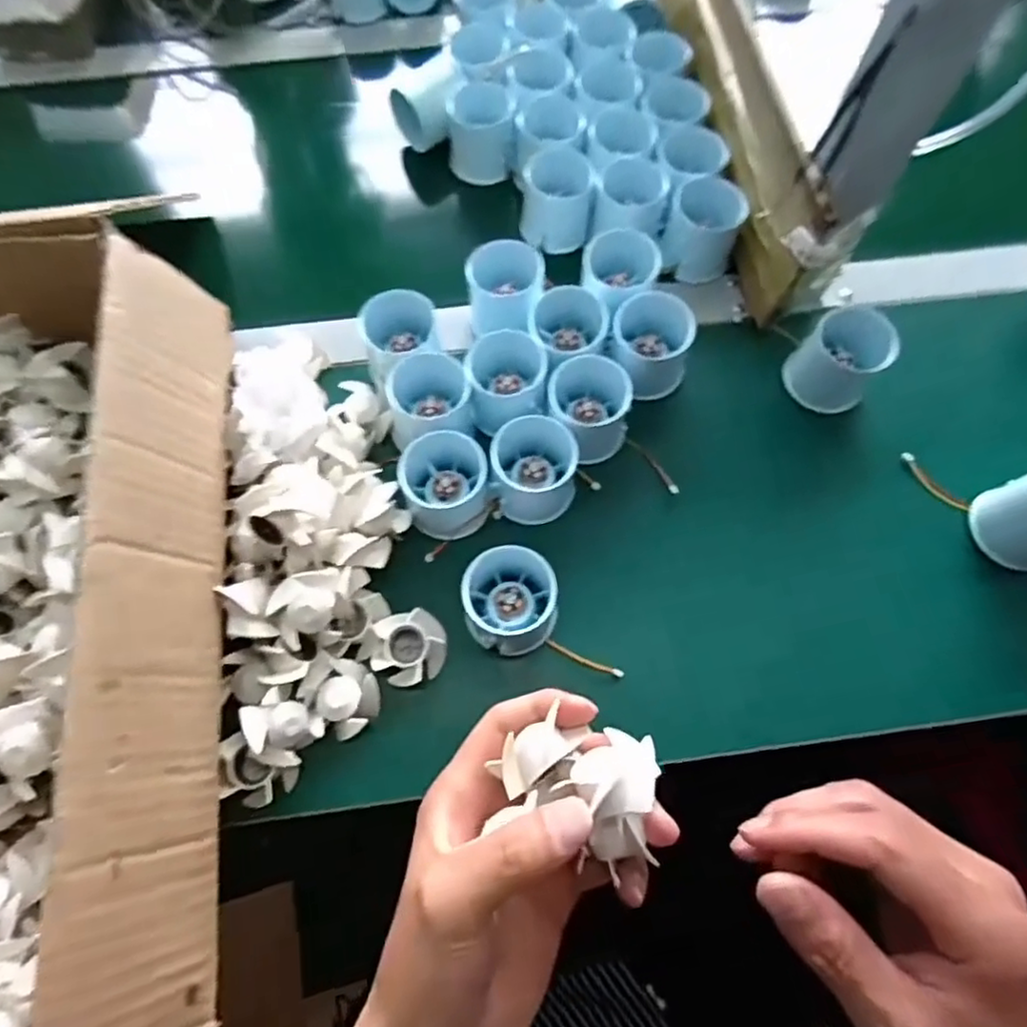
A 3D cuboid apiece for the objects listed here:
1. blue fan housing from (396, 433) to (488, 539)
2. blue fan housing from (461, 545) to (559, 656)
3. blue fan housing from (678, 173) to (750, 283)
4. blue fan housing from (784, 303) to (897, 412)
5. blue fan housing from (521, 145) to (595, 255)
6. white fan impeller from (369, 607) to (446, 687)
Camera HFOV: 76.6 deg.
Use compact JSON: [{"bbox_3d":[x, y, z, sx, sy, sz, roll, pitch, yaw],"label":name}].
[{"bbox_3d":[-0.043,-0.021,0.411,0.051,0.049,0.063,-2,67,-1],"label":"blue fan housing"},{"bbox_3d":[0.000,0.048,0.386,0.054,0.048,0.063,0,67,0],"label":"blue fan housing"},{"bbox_3d":[0.138,-0.209,0.477,0.050,0.047,0.060,3,67,1],"label":"blue fan housing"},{"bbox_3d":[0.220,-0.105,0.438,0.052,0.049,0.050,0,67,0],"label":"blue fan housing"},{"bbox_3d":[0.033,-0.241,0.498,0.052,0.045,0.059,2,67,1],"label":"blue fan housing"},{"bbox_3d":[-0.062,0.080,0.387,0.042,0.019,0.041,-6,68,-3],"label":"white fan impeller"}]

